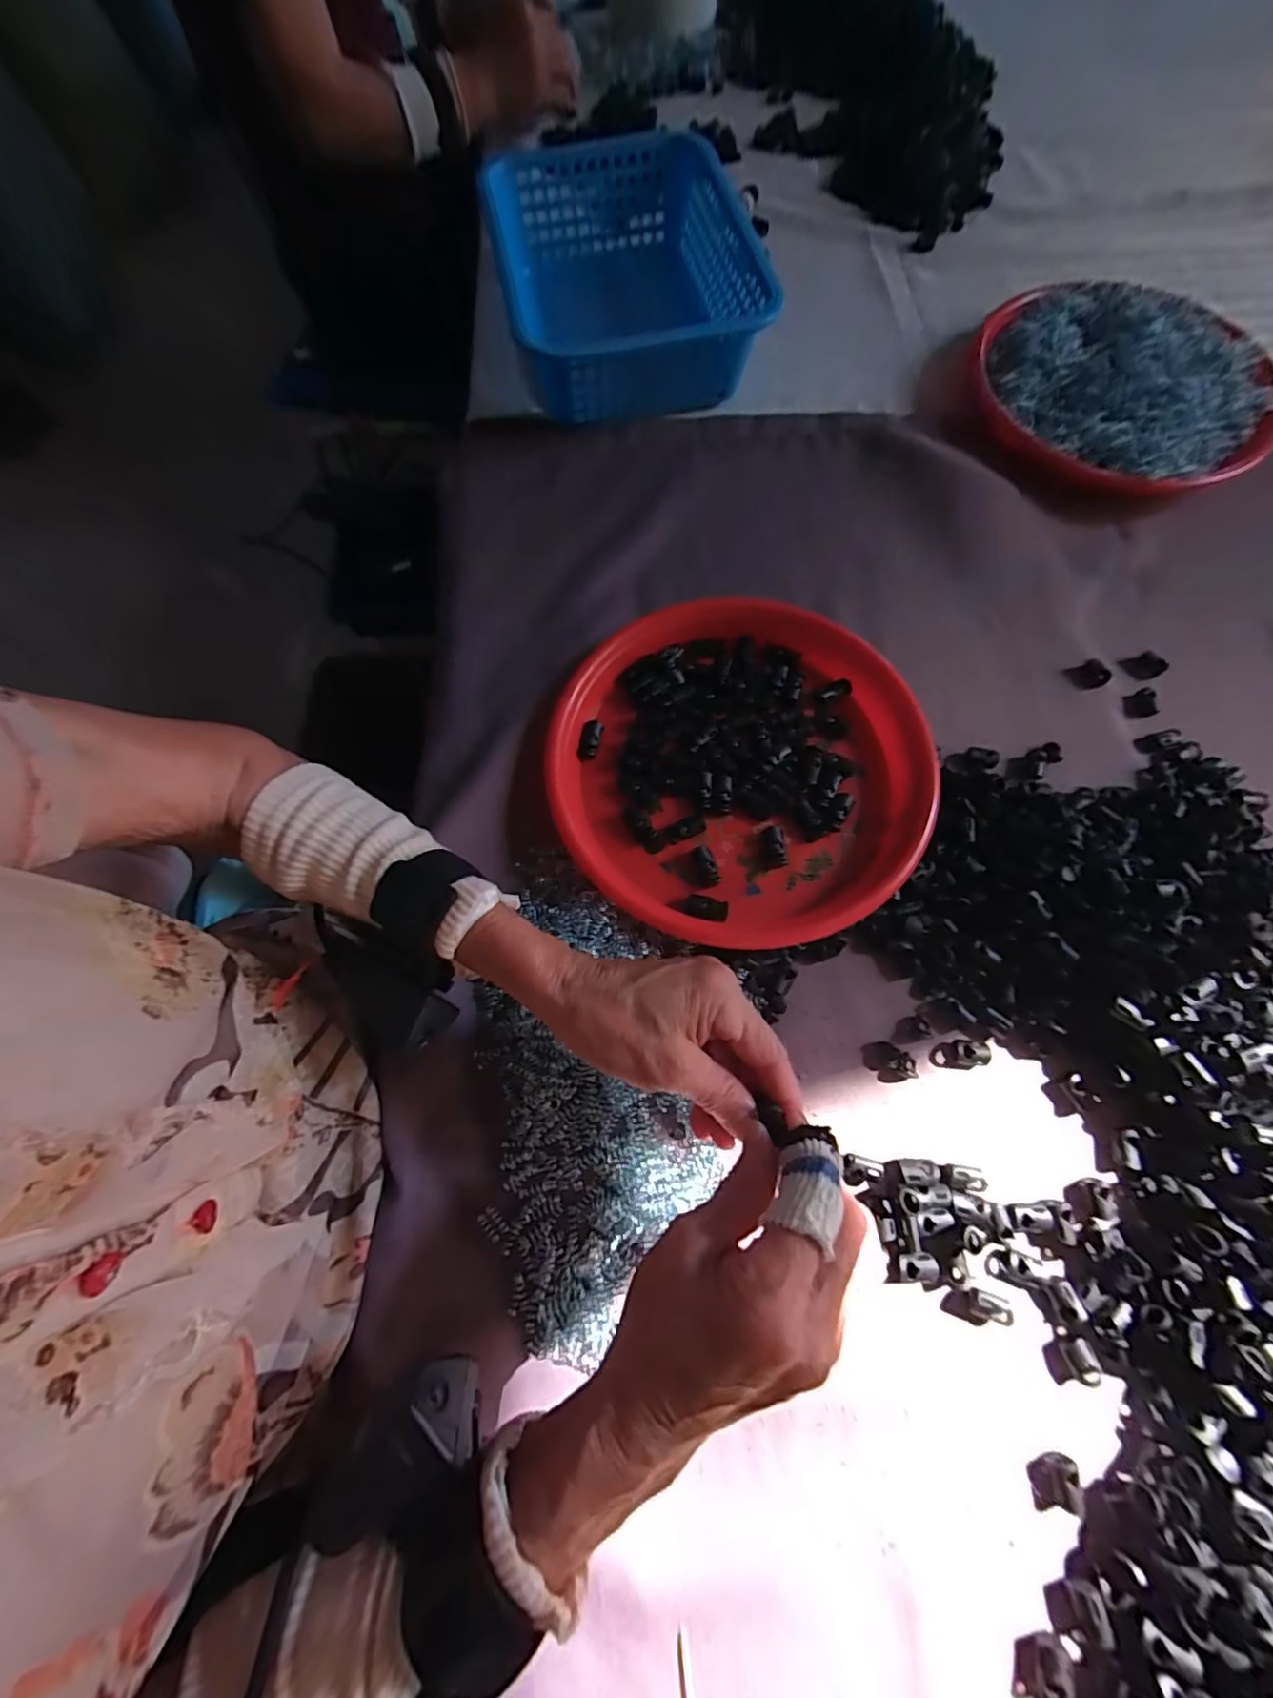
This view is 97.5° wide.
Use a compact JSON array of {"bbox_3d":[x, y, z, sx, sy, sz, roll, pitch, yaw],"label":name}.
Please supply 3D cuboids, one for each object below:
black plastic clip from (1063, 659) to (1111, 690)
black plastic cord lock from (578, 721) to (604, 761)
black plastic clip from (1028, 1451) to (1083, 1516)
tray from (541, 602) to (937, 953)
[{"bbox_3d":[0.343,-0.132,0.424,0.021,0.011,0.024,-29,73,-8],"label":"black plastic clip"},{"bbox_3d":[-0.034,-0.079,0.408,0.013,0.013,0.029,17,86,7],"label":"black plastic cord lock"},{"bbox_3d":[0.207,0.313,0.274,0.022,0.010,0.022,-6,71,-1],"label":"black plastic clip"},{"bbox_3d":[0.068,-0.060,0.384,0.245,0.037,0.247,0,71,1],"label":"tray"}]

